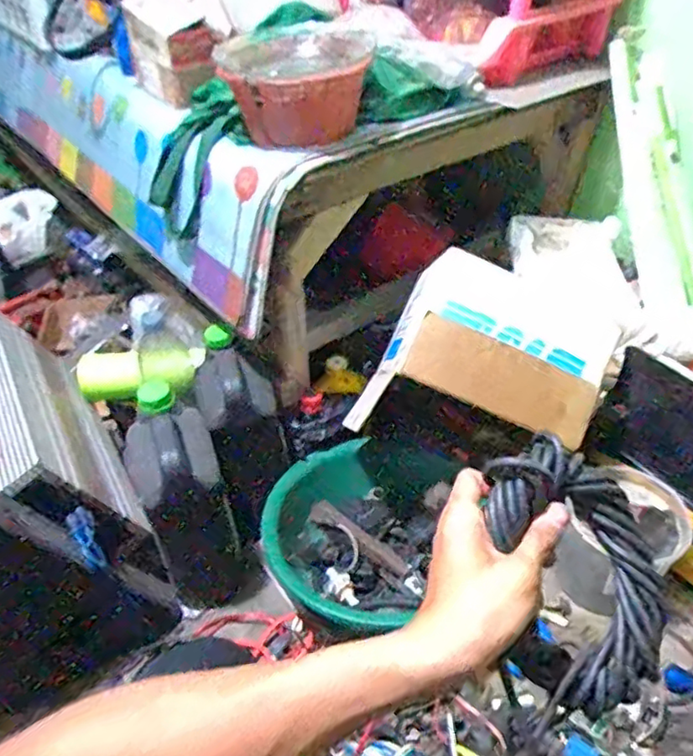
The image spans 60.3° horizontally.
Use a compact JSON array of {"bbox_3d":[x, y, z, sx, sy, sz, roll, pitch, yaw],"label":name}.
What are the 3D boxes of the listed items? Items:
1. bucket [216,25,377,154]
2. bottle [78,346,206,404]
[{"bbox_3d":[-0.067,-0.392,0.795,0.184,0.109,0.180,-1,41,1],"label":"bucket"},{"bbox_3d":[-0.355,-0.005,1.017,0.265,0.078,0.077,-7,39,17],"label":"bottle"}]

